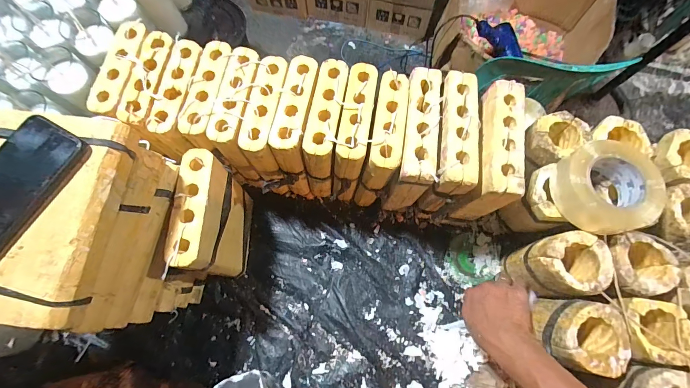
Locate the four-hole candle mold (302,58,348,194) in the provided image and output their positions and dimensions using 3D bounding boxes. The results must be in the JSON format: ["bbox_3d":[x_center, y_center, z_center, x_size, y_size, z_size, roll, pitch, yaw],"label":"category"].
[{"bbox_3d":[-0.029,-0.103,0.556,0.050,0.171,0.160,10,71,2],"label":"four-hole candle mold"}]

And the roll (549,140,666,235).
[{"bbox_3d":[0.375,-0.009,0.468,0.120,0.057,0.121,0,71,-1],"label":"roll"}]

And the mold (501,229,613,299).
[{"bbox_3d":[0.331,0.116,0.516,0.089,0.126,0.085,0,71,-1],"label":"mold"}]

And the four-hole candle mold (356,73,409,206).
[{"bbox_3d":[0.064,-0.077,0.565,0.056,0.194,0.160,14,72,4],"label":"four-hole candle mold"}]

